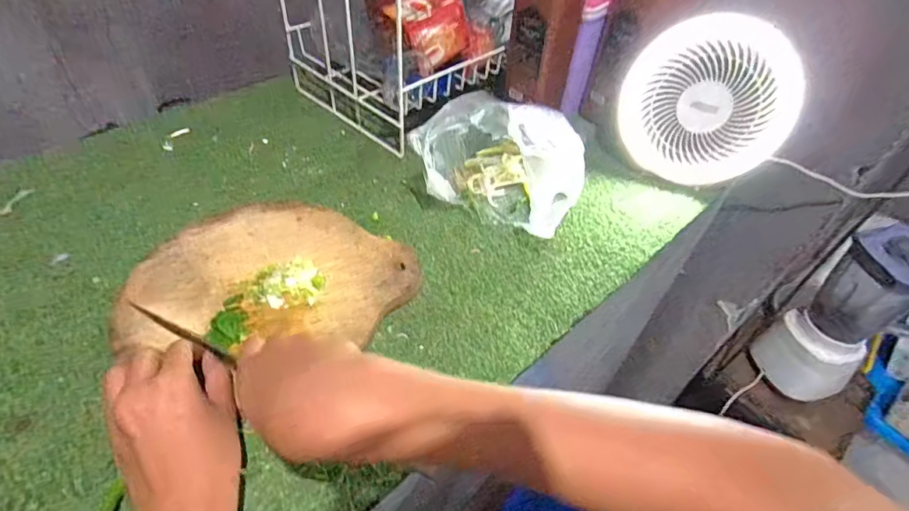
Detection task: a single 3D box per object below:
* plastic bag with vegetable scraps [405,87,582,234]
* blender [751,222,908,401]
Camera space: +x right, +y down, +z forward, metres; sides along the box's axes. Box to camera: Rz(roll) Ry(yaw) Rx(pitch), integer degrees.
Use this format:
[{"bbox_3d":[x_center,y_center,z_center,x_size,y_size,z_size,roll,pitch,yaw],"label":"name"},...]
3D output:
[{"bbox_3d":[0.062,-0.112,0.556,0.168,0.109,0.159,21,48,15],"label":"plastic bag with vegetable scraps"},{"bbox_3d":[0.763,0.131,0.921,0.136,0.419,0.160,-22,51,-23],"label":"blender"}]

